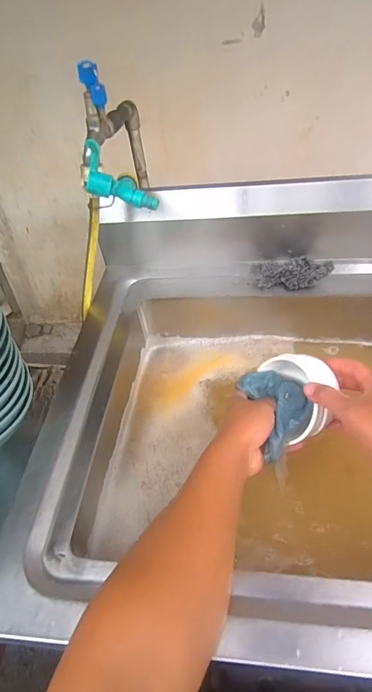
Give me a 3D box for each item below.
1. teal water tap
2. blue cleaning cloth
[{"bbox_3d":[-0.085,-0.204,0.528,0.115,0.049,0.029,34,51,5],"label":"teal water tap"},{"bbox_3d":[0.118,0.080,0.534,0.072,0.046,0.100,-16,42,-10],"label":"blue cleaning cloth"}]

